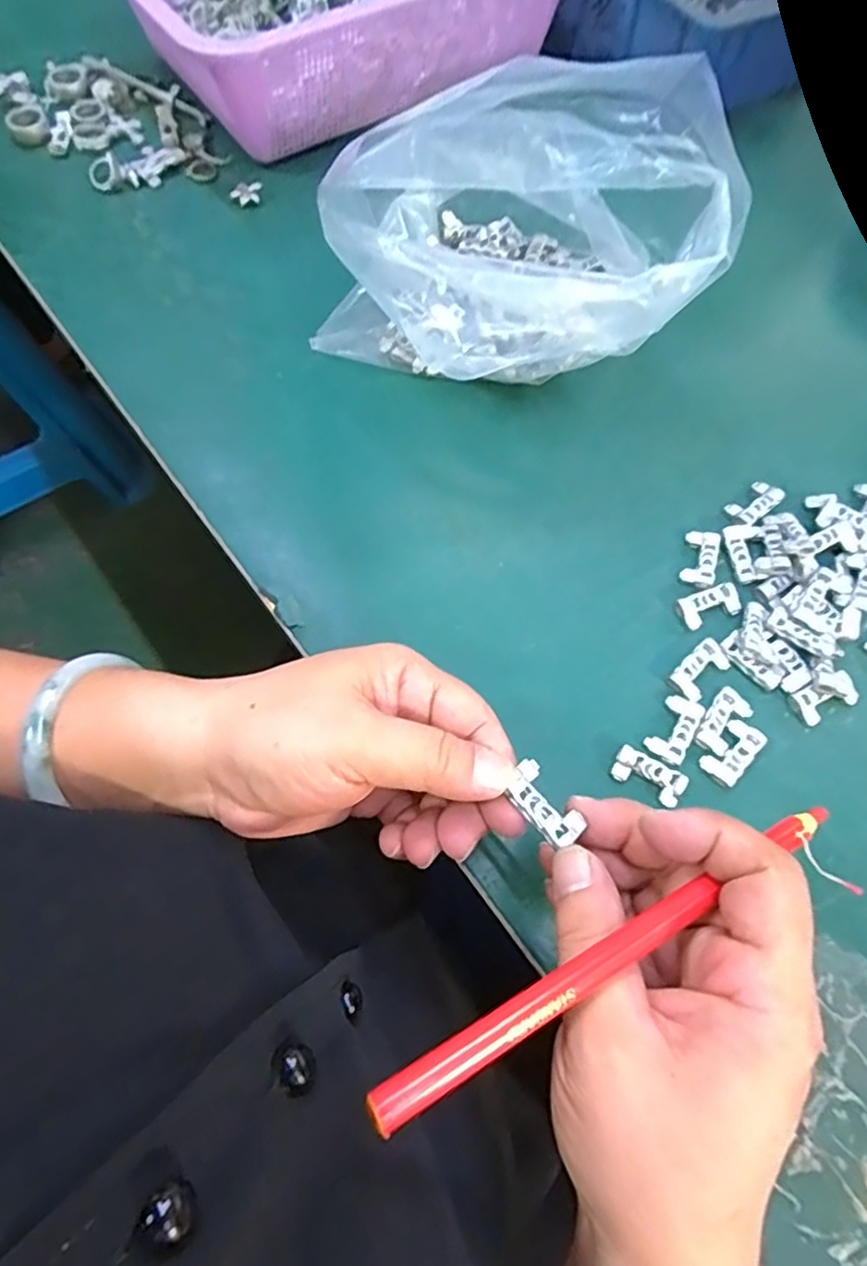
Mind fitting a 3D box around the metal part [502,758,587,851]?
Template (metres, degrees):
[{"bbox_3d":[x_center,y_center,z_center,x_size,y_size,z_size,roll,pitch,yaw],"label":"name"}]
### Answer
[{"bbox_3d":[0.036,0.057,0.211,0.015,0.005,0.028,-29,69,-14],"label":"metal part"}]

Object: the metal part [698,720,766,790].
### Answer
[{"bbox_3d":[0.133,0.053,0.280,0.031,0.004,0.016,-41,73,-17],"label":"metal part"}]

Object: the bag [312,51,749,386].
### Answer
[{"bbox_3d":[0.034,-0.210,0.327,0.194,0.129,0.140,3,66,0],"label":"bag"}]

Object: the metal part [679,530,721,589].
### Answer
[{"bbox_3d":[0.134,-0.037,0.319,0.016,0.006,0.032,16,67,5],"label":"metal part"}]

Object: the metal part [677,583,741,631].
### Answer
[{"bbox_3d":[0.135,-0.014,0.307,0.030,0.004,0.016,-16,68,-9],"label":"metal part"}]

